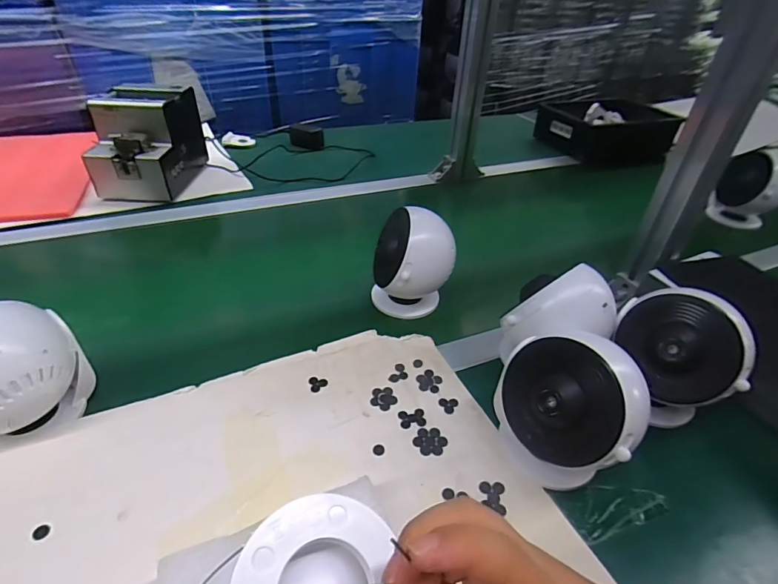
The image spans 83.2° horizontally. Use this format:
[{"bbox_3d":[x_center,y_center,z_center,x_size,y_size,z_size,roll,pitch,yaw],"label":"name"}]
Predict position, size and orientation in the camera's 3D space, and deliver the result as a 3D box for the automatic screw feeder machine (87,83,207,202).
[{"bbox_3d":[-0.421,-0.264,0.763,0.128,0.140,0.186,3,38,-2],"label":"automatic screw feeder machine"}]

